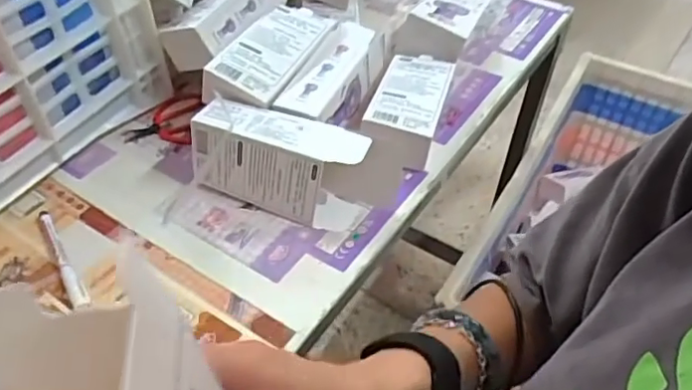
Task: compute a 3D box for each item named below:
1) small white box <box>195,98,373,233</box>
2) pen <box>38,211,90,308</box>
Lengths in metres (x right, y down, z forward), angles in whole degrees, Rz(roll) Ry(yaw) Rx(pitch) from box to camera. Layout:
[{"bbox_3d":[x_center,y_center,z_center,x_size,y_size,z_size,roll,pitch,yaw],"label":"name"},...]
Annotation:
[{"bbox_3d":[-0.069,-0.031,0.618,0.186,0.085,0.070,16,48,13],"label":"small white box"},{"bbox_3d":[-0.283,0.061,0.573,0.014,0.012,0.134,-26,52,-25],"label":"pen"}]

